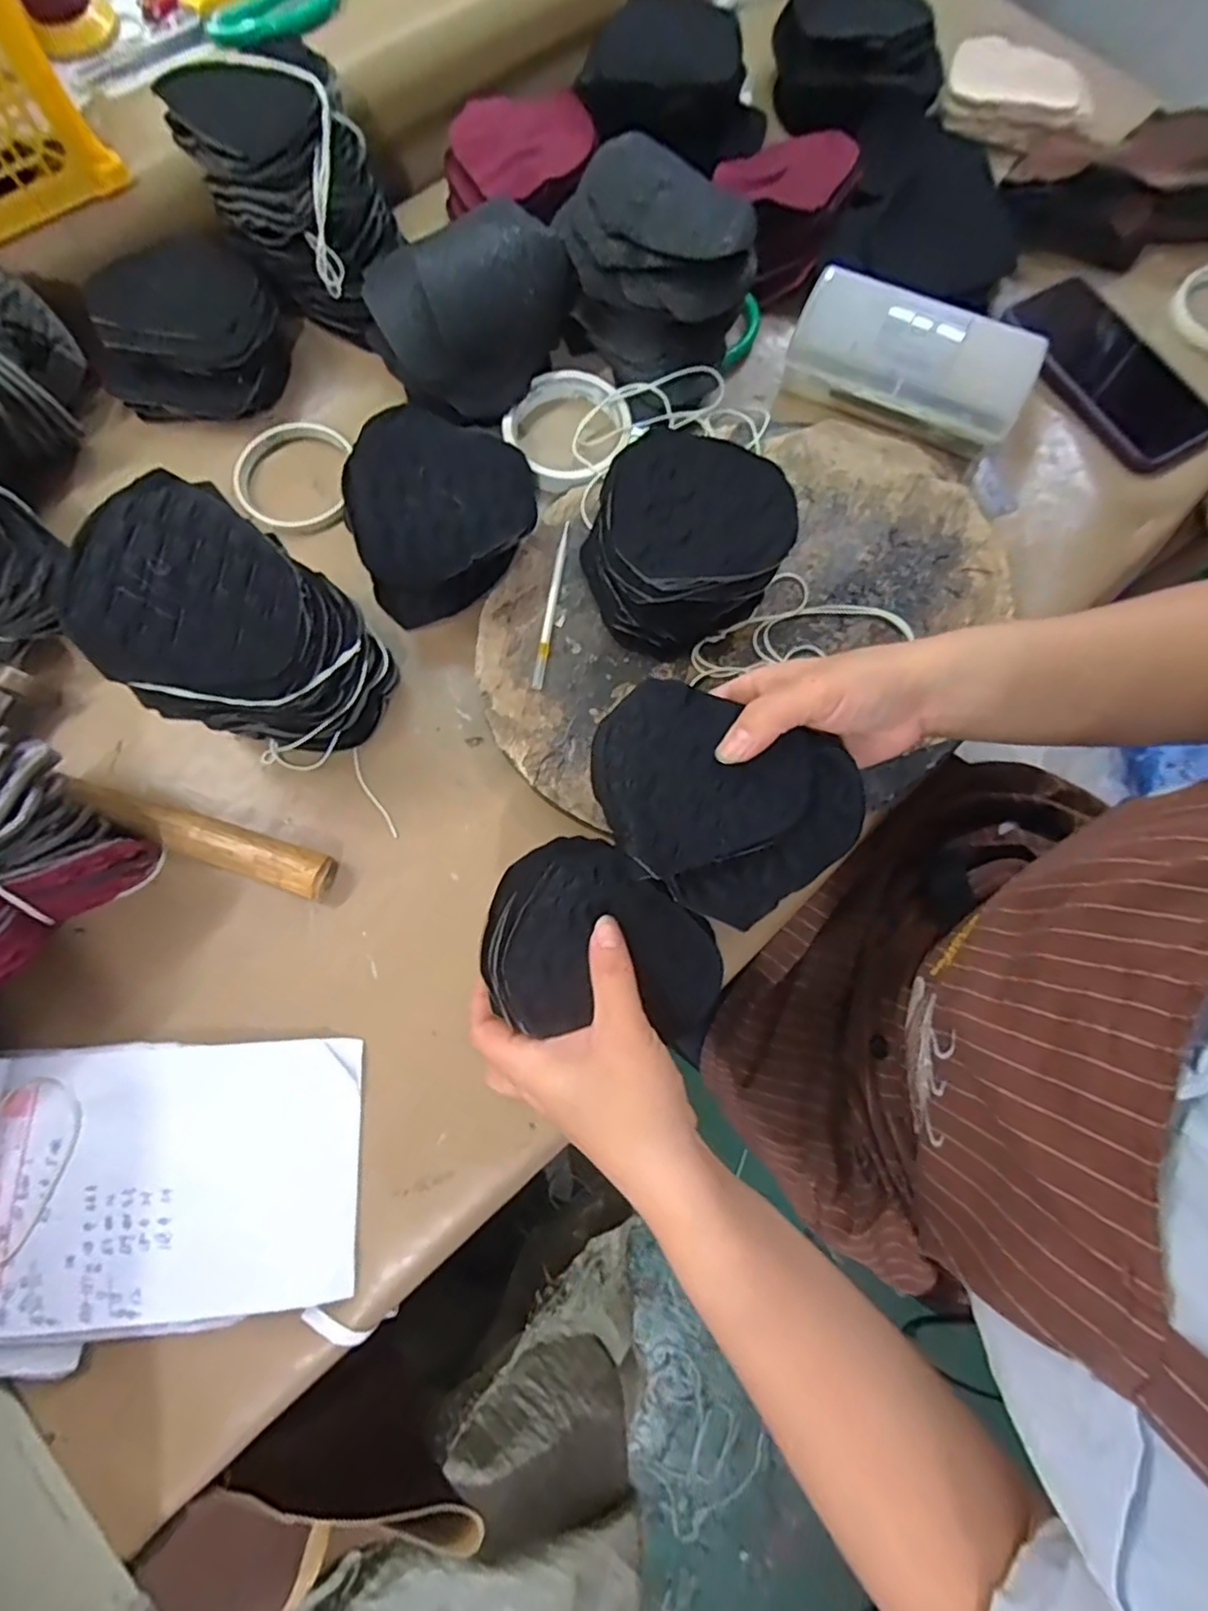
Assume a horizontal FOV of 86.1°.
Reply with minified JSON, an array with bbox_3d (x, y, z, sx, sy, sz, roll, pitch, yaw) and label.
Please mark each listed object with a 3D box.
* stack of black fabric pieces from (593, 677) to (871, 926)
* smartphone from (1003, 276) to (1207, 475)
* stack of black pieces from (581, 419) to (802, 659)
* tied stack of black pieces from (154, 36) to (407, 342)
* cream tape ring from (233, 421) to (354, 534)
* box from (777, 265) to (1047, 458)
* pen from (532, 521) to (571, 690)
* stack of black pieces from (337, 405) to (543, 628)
[{"bbox_3d":[0.059,0.001,0.324,0.133,0.030,0.098,22,77,4],"label":"stack of black fabric pieces"},{"bbox_3d":[0.378,-0.323,0.481,0.084,0.017,0.164,-33,79,-8],"label":"smartphone"},{"bbox_3d":[0.049,-0.164,0.404,0.120,0.066,0.105,-30,79,-7],"label":"stack of black pieces"},{"bbox_3d":[-0.202,-0.417,0.438,0.112,0.114,0.101,32,78,7],"label":"tied stack of black pieces"},{"bbox_3d":[-0.220,-0.231,0.455,0.074,0.013,0.083,1,77,0],"label":"cream tape ring"},{"bbox_3d":[0.217,-0.318,0.460,0.164,0.041,0.075,27,78,5],"label":"box"},{"bbox_3d":[-0.035,-0.133,0.425,0.008,0.005,0.120,8,77,1],"label":"pen"},{"bbox_3d":[-0.099,-0.185,0.408,0.110,0.062,0.109,-5,77,-2],"label":"stack of black pieces"}]

